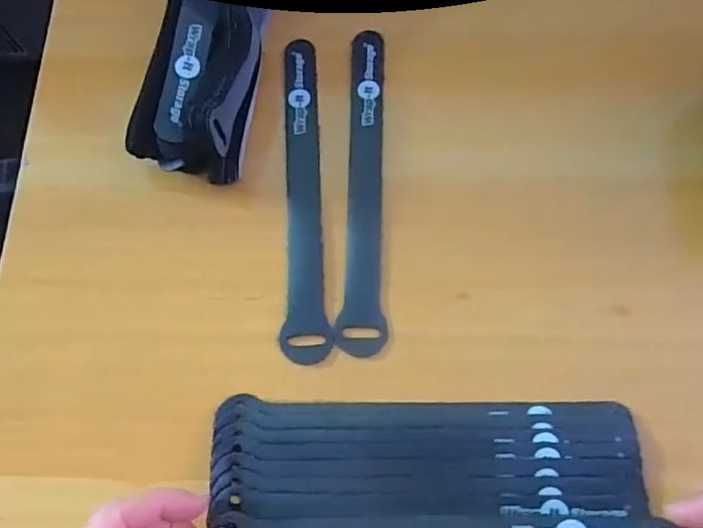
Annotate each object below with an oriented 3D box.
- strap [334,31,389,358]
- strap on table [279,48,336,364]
[{"bbox_3d":[0.007,-0.051,0.341,0.024,0.005,0.210,-1,68,5],"label":"strap"},{"bbox_3d":[-0.027,-0.047,0.341,0.025,0.004,0.208,-3,68,2],"label":"strap on table"}]

